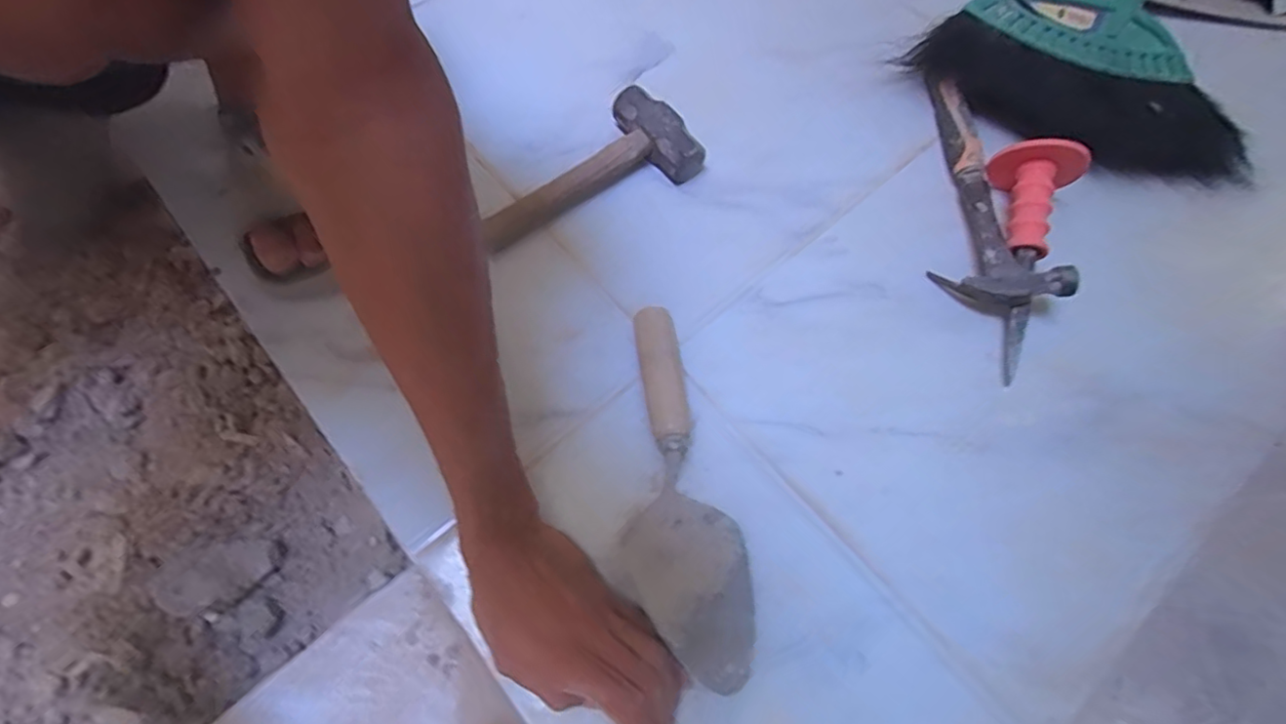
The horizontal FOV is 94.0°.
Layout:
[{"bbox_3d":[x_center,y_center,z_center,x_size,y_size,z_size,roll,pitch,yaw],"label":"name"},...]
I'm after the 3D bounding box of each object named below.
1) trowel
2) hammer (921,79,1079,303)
[{"bbox_3d":[0.022,0.085,0.437,0.082,0.042,0.267,-8,69,-4],"label":"trowel"},{"bbox_3d":[0.306,-0.174,0.552,0.082,0.057,0.275,3,67,0],"label":"hammer"}]

